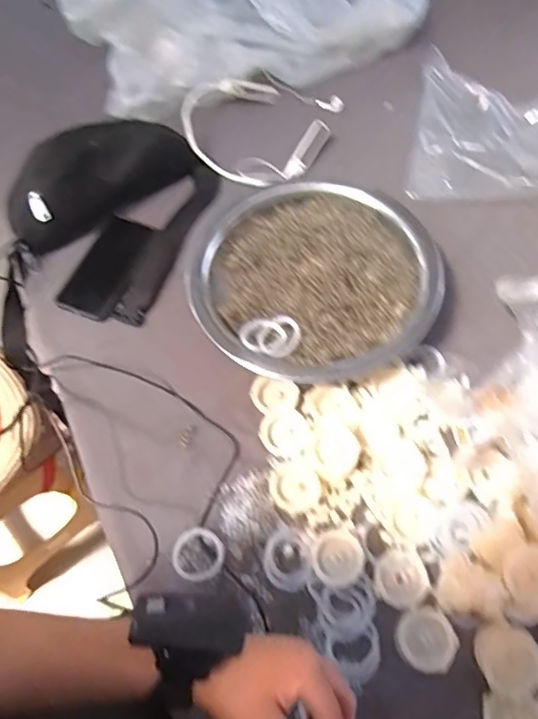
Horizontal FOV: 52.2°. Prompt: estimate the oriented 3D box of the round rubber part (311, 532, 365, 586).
[{"bbox_3d":[0.073,0.209,0.578,0.052,0.016,0.052,-14,63,-10],"label":"round rubber part"}]

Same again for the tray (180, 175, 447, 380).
[{"bbox_3d":[0.055,-0.101,0.701,0.292,0.074,0.280,0,63,0],"label":"tray"}]

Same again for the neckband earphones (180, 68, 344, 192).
[{"bbox_3d":[-0.011,-0.379,0.860,0.207,0.038,0.233,28,66,13],"label":"neckband earphones"}]

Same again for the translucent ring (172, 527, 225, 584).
[{"bbox_3d":[-0.075,0.209,0.587,0.055,0.004,0.055,0,63,0],"label":"translucent ring"}]

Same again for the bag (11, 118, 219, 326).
[{"bbox_3d":[-0.231,-0.215,0.769,0.251,0.080,0.297,21,65,10],"label":"bag"}]

